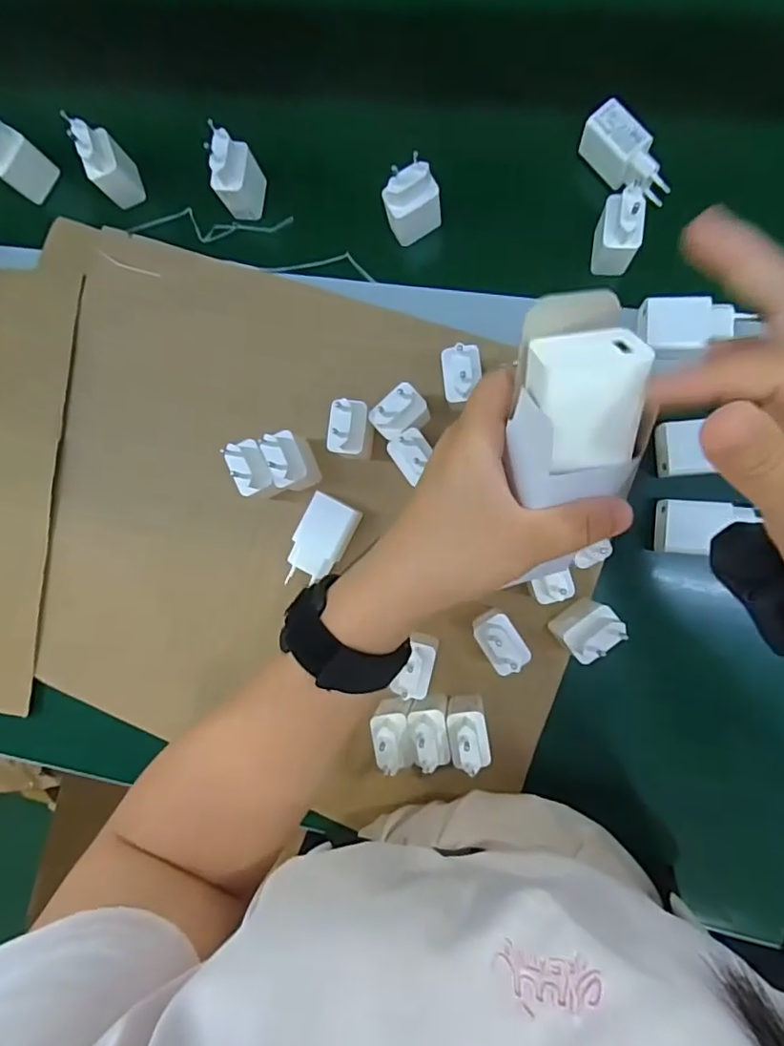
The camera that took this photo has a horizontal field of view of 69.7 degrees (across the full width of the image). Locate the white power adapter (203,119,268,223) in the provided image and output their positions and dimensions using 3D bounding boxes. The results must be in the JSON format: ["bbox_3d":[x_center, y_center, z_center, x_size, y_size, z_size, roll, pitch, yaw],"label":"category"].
[{"bbox_3d":[-0.127,-0.285,0.461,0.025,0.065,0.039,16,92,7],"label":"white power adapter"}]

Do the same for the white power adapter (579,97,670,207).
[{"bbox_3d":[0.180,-0.277,0.430,0.030,0.030,0.078,-37,85,6],"label":"white power adapter"}]

